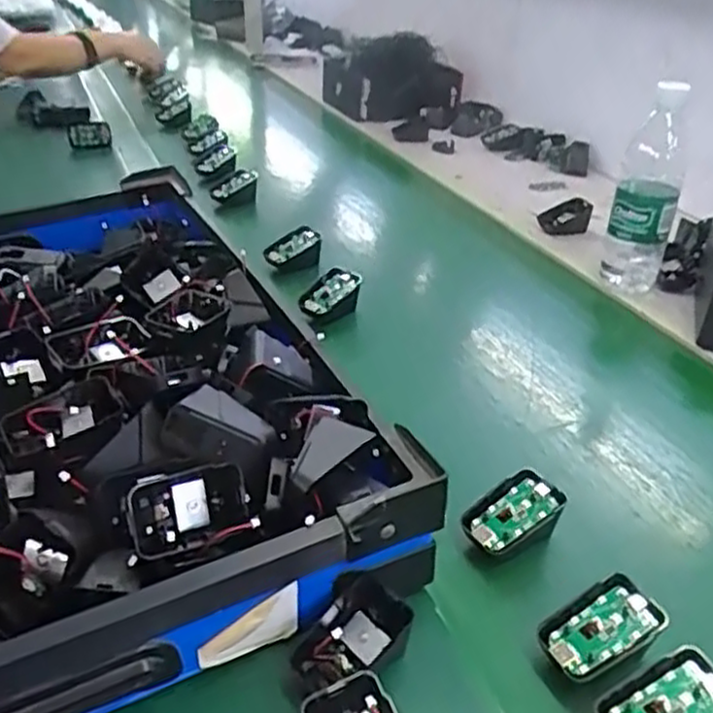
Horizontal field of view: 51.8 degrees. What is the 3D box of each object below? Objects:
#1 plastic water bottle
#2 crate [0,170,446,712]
[{"bbox_3d":[0.322,-0.180,0.812,0.065,0.226,0.058,13,35,16],"label":"plastic water bottle"},{"bbox_3d":[-0.276,0.008,0.587,0.441,0.115,0.602,-14,35,-23],"label":"crate"}]

